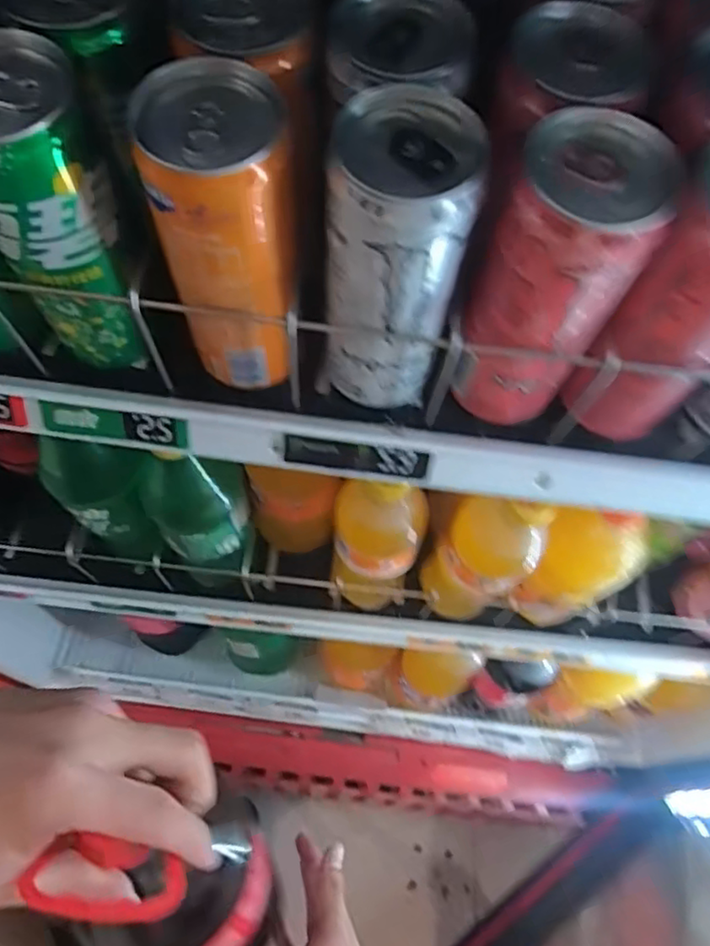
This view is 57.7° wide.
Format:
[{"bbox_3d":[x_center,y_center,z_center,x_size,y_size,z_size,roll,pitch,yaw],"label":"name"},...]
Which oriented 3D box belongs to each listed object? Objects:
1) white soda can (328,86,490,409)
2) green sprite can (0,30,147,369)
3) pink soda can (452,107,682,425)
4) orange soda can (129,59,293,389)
[{"bbox_3d":[0.013,-0.081,0.282,0.056,0.143,0.054,4,60,-2],"label":"white soda can"},{"bbox_3d":[-0.127,-0.098,0.277,0.053,0.140,0.053,2,60,-3],"label":"green sprite can"},{"bbox_3d":[0.079,-0.072,0.281,0.055,0.139,0.055,2,60,-3],"label":"pink soda can"},{"bbox_3d":[-0.053,-0.089,0.278,0.051,0.137,0.051,-3,60,-6],"label":"orange soda can"}]

